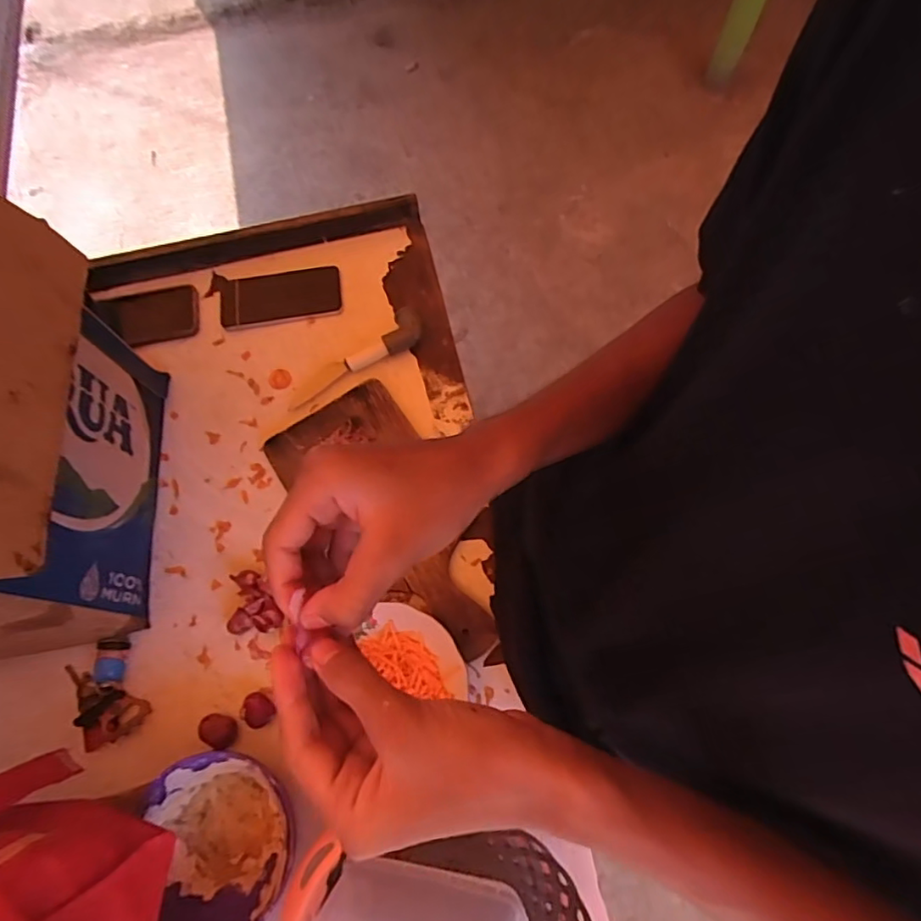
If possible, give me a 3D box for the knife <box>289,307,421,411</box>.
[{"bbox_3d":[-0.133,-0.127,0.735,0.193,0.018,0.045,-36,72,-10],"label":"knife"}]

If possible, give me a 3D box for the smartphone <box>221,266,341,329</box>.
[{"bbox_3d":[-0.248,-0.226,0.783,0.168,0.010,0.084,-8,69,0],"label":"smartphone"}]

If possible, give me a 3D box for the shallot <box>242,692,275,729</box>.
[{"bbox_3d":[-0.211,0.260,0.600,0.026,0.025,0.034,-26,71,-7],"label":"shallot"}]

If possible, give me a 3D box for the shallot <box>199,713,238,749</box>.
[{"bbox_3d":[-0.252,0.282,0.598,0.040,0.024,0.030,5,70,5],"label":"shallot"}]

